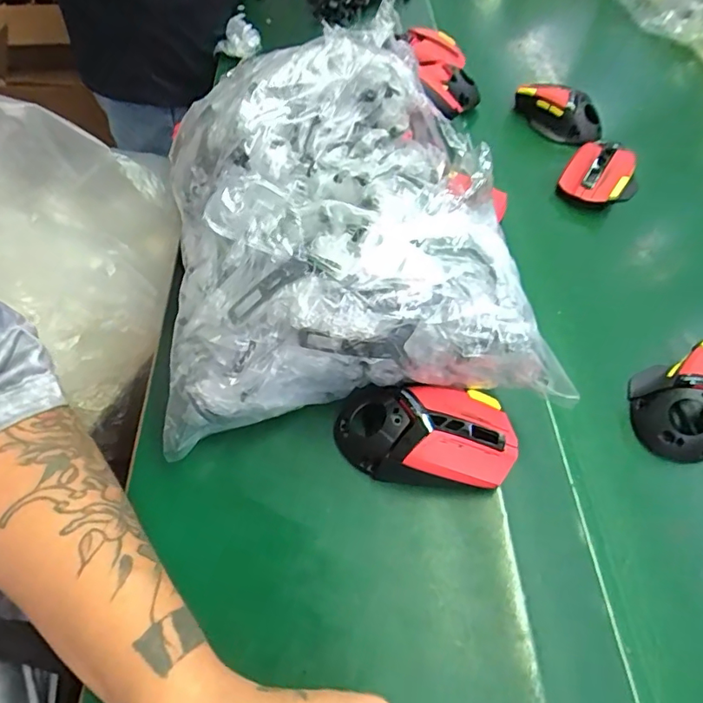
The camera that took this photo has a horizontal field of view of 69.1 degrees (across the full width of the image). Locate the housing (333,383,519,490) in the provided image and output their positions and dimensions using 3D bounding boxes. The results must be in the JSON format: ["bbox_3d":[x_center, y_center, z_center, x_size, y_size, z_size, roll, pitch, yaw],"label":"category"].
[{"bbox_3d":[0.050,0.060,0.347,0.121,0.040,0.063,5,53,1],"label":"housing"}]

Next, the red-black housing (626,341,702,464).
[{"bbox_3d":[0.261,0.034,0.385,0.108,0.042,0.076,-27,59,-21],"label":"red-black housing"}]

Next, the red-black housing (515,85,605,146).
[{"bbox_3d":[0.244,-0.284,0.614,0.114,0.055,0.037,36,59,22],"label":"red-black housing"}]

